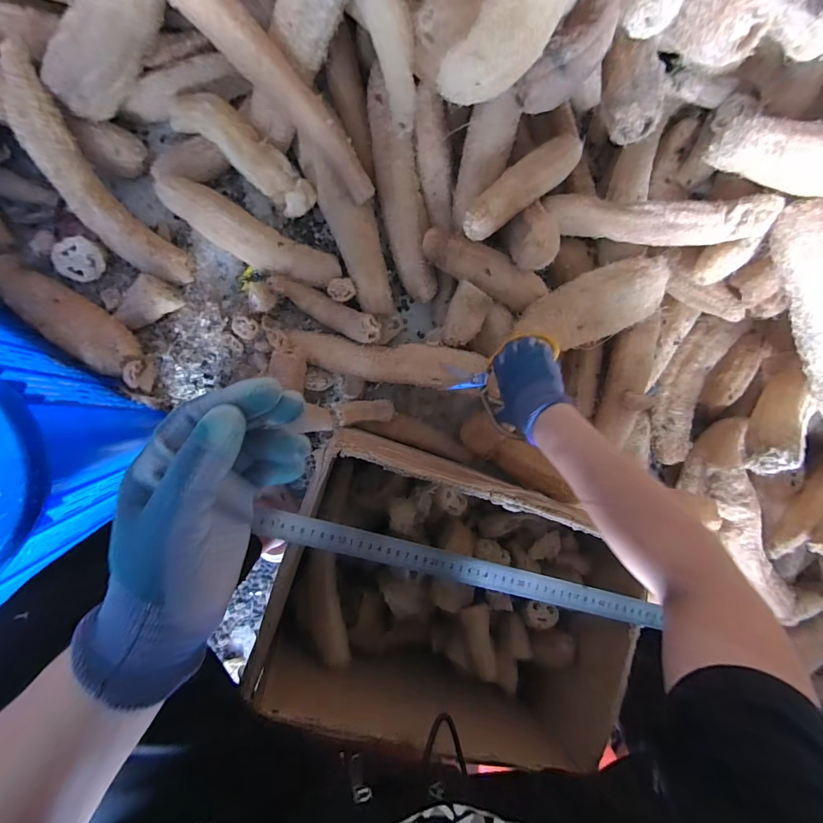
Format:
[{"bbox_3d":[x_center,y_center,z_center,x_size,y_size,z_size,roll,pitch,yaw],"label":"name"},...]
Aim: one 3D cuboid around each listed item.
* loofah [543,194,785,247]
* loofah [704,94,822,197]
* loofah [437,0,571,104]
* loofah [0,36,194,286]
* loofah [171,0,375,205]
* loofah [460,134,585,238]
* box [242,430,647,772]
[{"bbox_3d":[0.352,-0.284,0.589,0.298,0.046,0.057,15,90,24],"label":"loofah"},{"bbox_3d":[0.495,-0.304,0.473,0.259,0.072,0.066,9,90,-7],"label":"loofah"},{"bbox_3d":[0.114,-0.432,0.384,0.096,0.075,0.236,20,102,-7],"label":"loofah"},{"bbox_3d":[-0.455,-0.318,0.572,0.087,0.052,0.312,-33,121,-5],"label":"loofah"},{"bbox_3d":[-0.202,-0.444,0.484,0.435,0.052,0.057,35,87,-41],"label":"loofah"},{"bbox_3d":[0.165,-0.334,0.589,0.063,0.042,0.271,47,71,-6],"label":"loofah"},{"bbox_3d":[0.051,0.225,0.497,0.404,0.168,0.284,19,89,-7],"label":"box"}]

